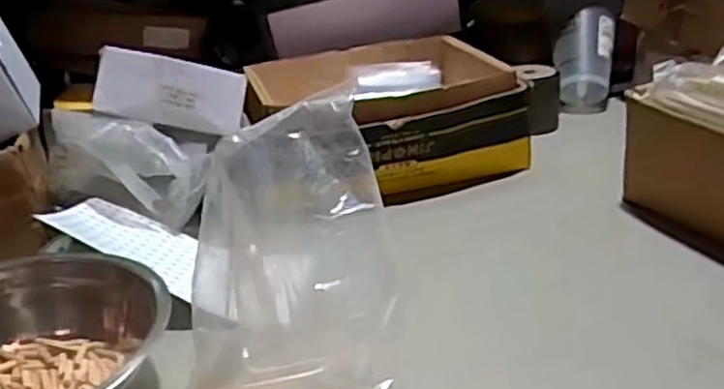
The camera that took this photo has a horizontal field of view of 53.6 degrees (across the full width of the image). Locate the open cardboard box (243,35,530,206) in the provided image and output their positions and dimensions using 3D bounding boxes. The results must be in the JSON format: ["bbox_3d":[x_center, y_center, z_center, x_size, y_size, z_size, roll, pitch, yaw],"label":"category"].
[{"bbox_3d":[0.017,-0.100,0.941,0.315,0.131,0.262,-15,26,-20],"label":"open cardboard box"}]

